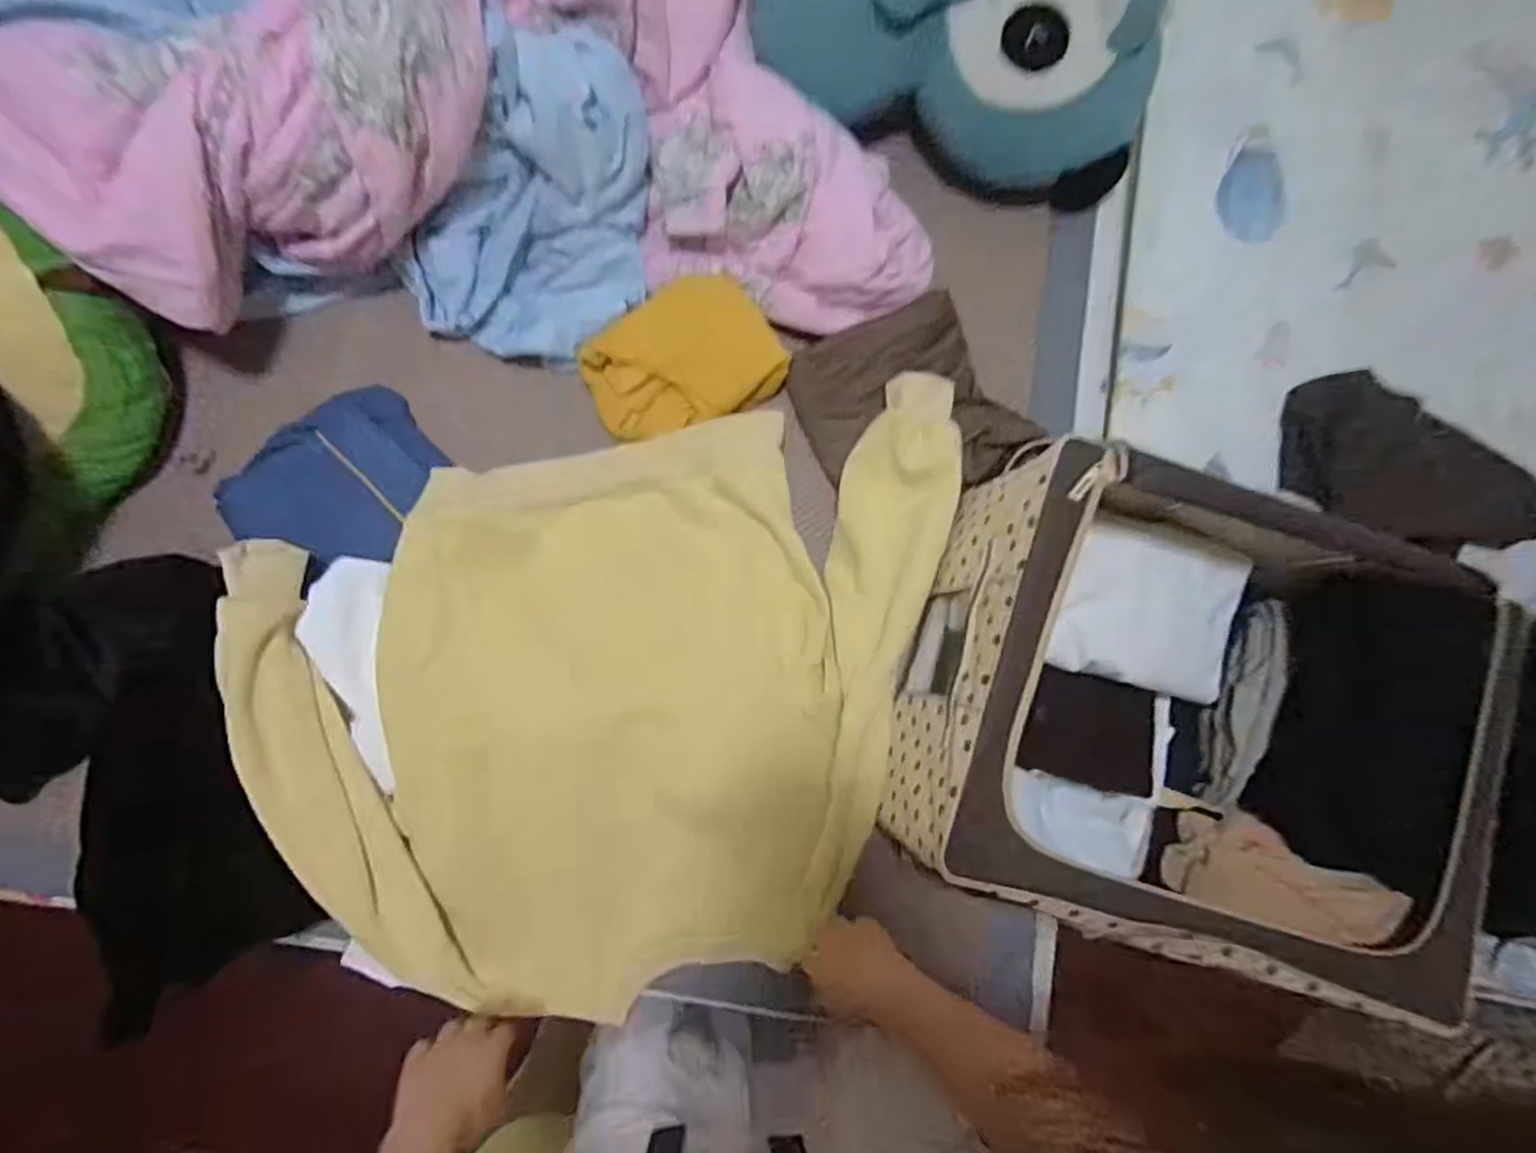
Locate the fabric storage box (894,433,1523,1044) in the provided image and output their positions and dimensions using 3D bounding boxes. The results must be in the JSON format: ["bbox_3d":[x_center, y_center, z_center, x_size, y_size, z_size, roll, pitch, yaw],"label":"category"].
[{"bbox_3d":[0.423,0.141,0.710,0.538,0.258,0.421,18,81,0],"label":"fabric storage box"}]

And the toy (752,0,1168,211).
[{"bbox_3d":[0.233,-0.658,0.856,0.494,0.164,0.247,21,81,0],"label":"toy"}]

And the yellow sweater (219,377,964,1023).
[{"bbox_3d":[-0.130,0.142,0.766,0.737,0.120,0.564,-12,82,-5],"label":"yellow sweater"}]

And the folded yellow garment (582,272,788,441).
[{"bbox_3d":[-0.102,-0.253,0.829,0.224,0.050,0.168,-32,85,-7],"label":"folded yellow garment"}]

